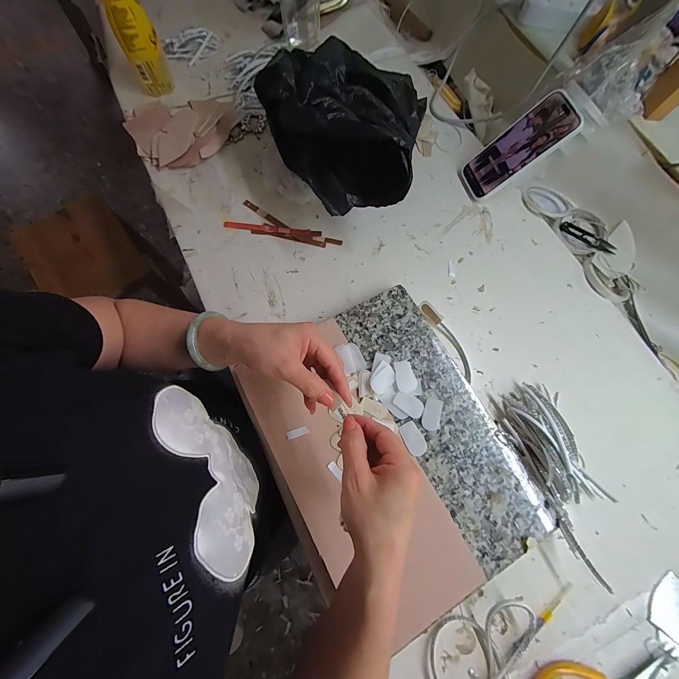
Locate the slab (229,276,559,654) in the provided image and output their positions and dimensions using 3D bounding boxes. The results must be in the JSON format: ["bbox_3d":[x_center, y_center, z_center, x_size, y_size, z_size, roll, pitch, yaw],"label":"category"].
[{"bbox_3d":[0.065,0.138,0.381,0.276,0.034,0.370,-28,76,-10],"label":"slab"}]

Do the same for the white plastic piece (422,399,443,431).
[{"bbox_3d":[0.126,0.102,0.386,0.023,0.004,0.041,18,73,3],"label":"white plastic piece"}]

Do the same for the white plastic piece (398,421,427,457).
[{"bbox_3d":[0.097,0.131,0.375,0.026,0.004,0.042,-21,75,-9],"label":"white plastic piece"}]

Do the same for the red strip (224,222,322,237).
[{"bbox_3d":[-0.114,-0.189,0.487,0.164,0.005,0.013,7,73,0],"label":"red strip"}]

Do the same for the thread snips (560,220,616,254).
[{"bbox_3d":[0.455,-0.185,0.522,0.103,0.010,0.021,34,74,8],"label":"thread snips"}]

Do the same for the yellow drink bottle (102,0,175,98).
[{"bbox_3d":[-0.350,-0.529,0.474,0.062,0.208,0.065,-26,76,-10],"label":"yellow drink bottle"}]

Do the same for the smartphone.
[{"bbox_3d":[0.297,-0.319,0.483,0.014,0.171,0.081,1,67,-46],"label":"smartphone"}]

